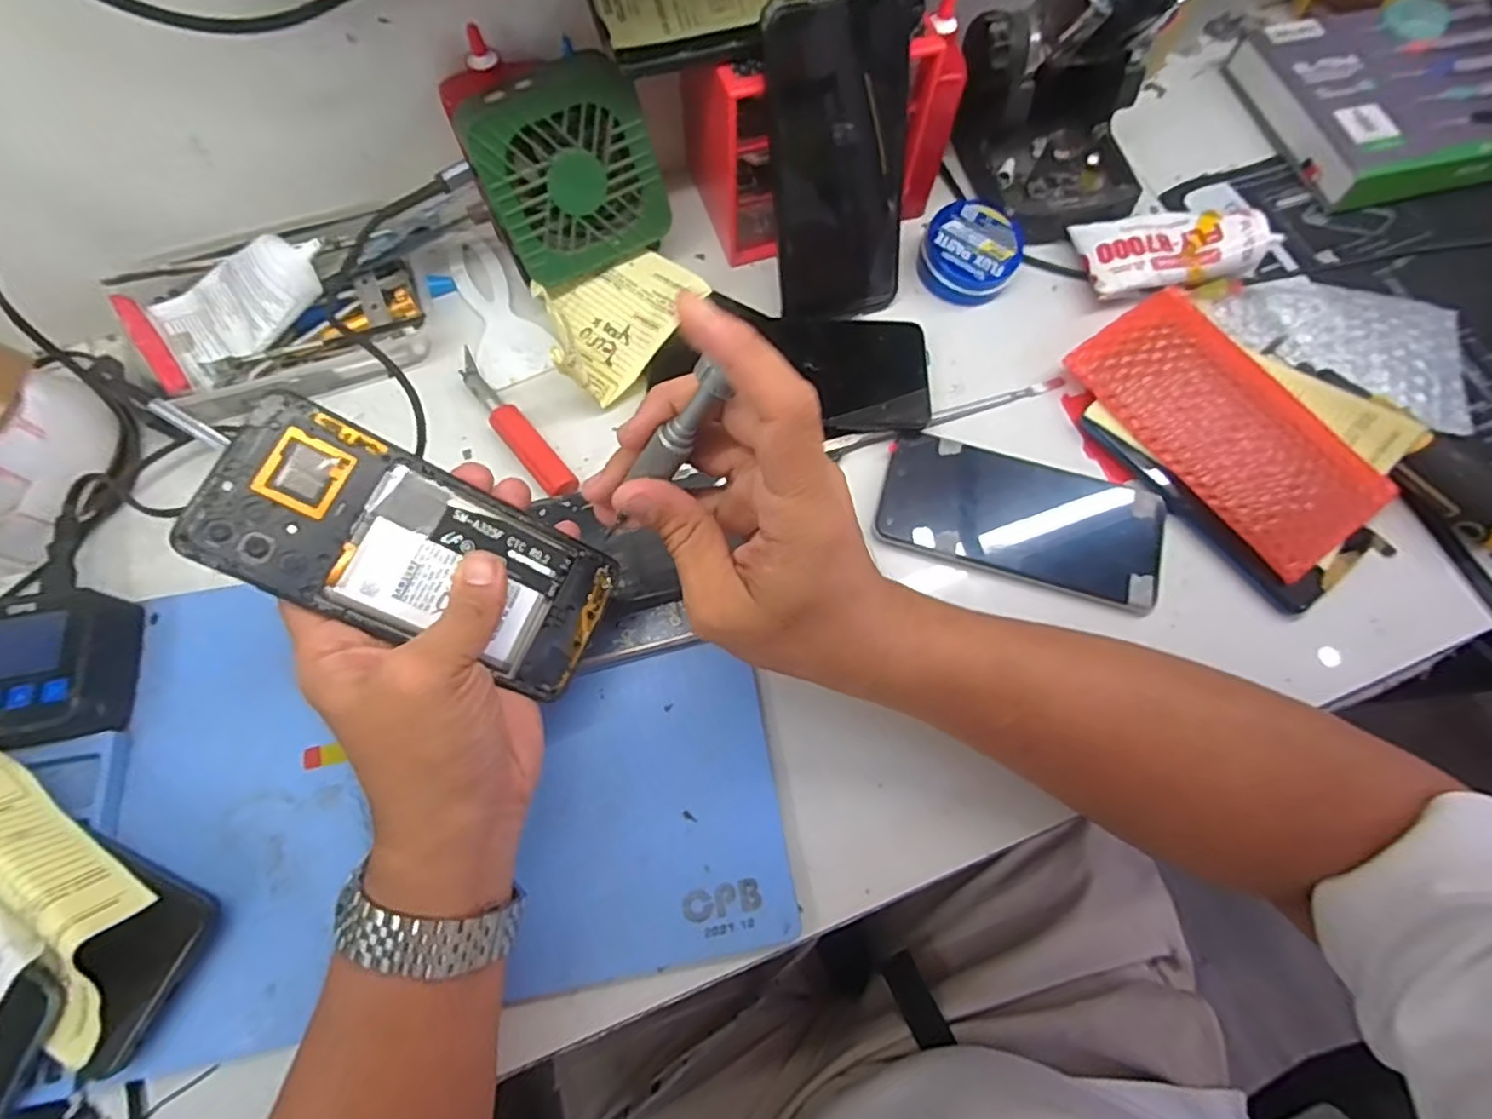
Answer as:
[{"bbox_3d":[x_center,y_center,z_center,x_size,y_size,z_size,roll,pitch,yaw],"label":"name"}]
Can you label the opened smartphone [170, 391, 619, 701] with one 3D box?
[{"bbox_3d":[-0.135,-0.002,0.284,0.156,0.007,0.072,27,72,-23],"label":"opened smartphone"}]

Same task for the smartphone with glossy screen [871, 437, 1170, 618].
[{"bbox_3d":[0.158,-0.025,0.388,0.157,0.006,0.076,16,71,5],"label":"smartphone with glossy screen"}]

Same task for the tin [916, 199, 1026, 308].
[{"bbox_3d":[0.149,-0.203,0.447,0.062,0.025,0.066,0,70,-1],"label":"tin"}]

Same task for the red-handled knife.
[{"bbox_3d":[-0.140,-0.080,0.403,0.019,0.023,0.123,-38,75,-13],"label":"red-handled knife"}]

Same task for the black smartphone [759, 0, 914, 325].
[{"bbox_3d":[0.054,-0.216,0.378,0.078,0.157,0.010,-18,45,-8],"label":"black smartphone"}]

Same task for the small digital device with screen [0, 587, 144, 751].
[{"bbox_3d":[-0.346,0.053,0.329,0.072,0.028,0.073,-5,71,-3],"label":"small digital device with screen"}]

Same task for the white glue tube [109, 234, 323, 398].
[{"bbox_3d":[-0.295,-0.147,0.386,0.109,0.039,0.066,-29,76,3],"label":"white glue tube"}]

